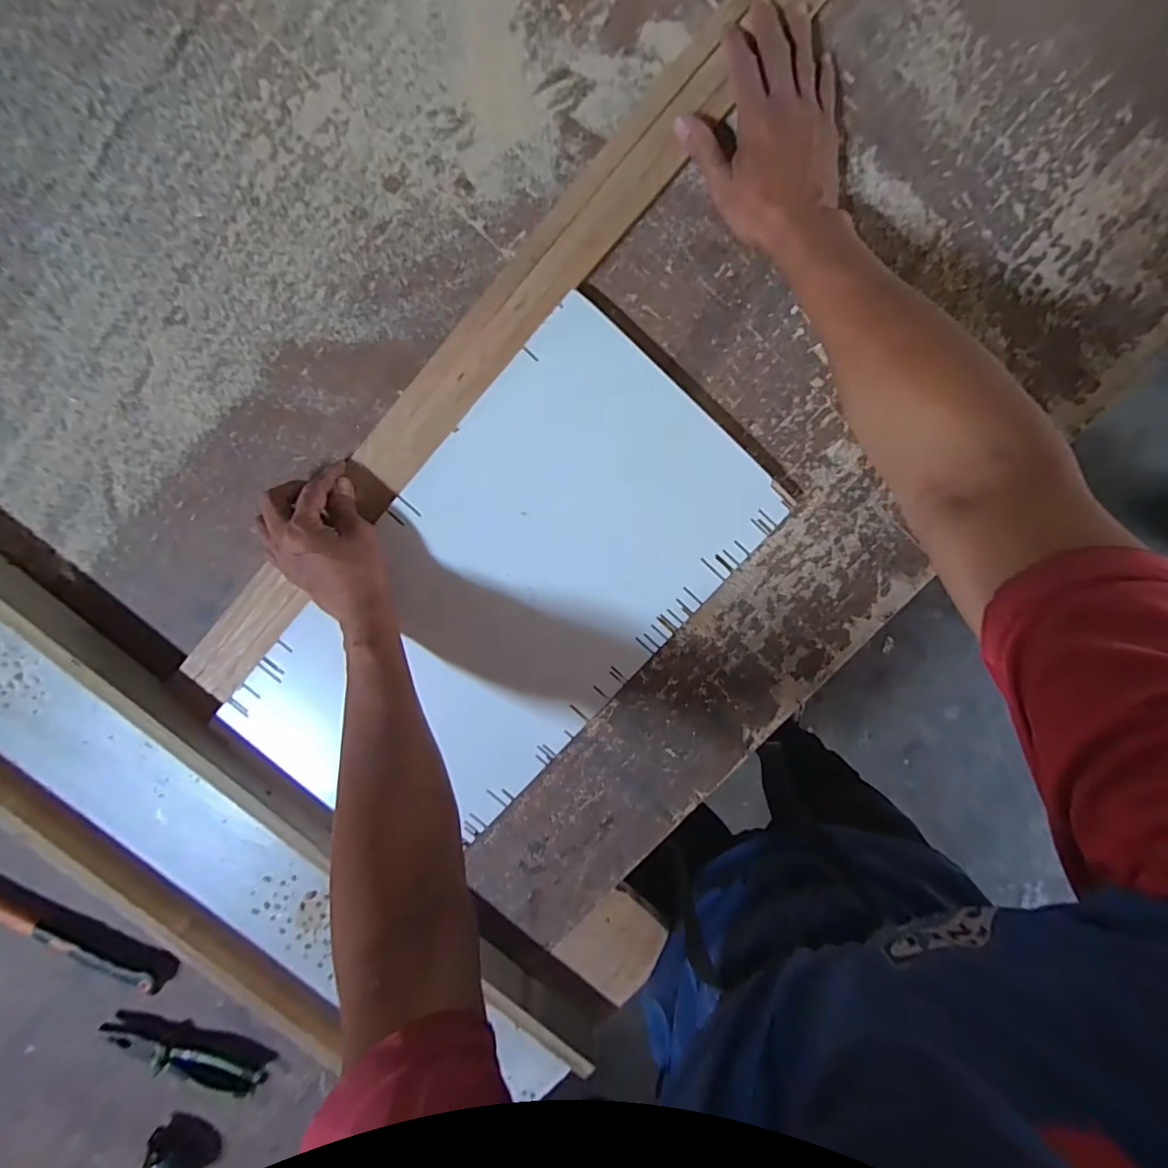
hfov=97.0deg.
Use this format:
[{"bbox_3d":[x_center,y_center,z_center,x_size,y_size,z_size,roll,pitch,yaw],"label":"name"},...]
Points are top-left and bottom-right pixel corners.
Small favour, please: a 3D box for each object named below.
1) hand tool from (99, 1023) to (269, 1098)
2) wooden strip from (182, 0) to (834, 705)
[{"bbox_3d":[-0.440,0.523,0.563,0.179,0.013,0.041,20,98,-3],"label":"hand tool"},{"bbox_3d":[-0.019,-0.282,0.439,0.065,0.019,1.023,42,97,-5],"label":"wooden strip"}]

